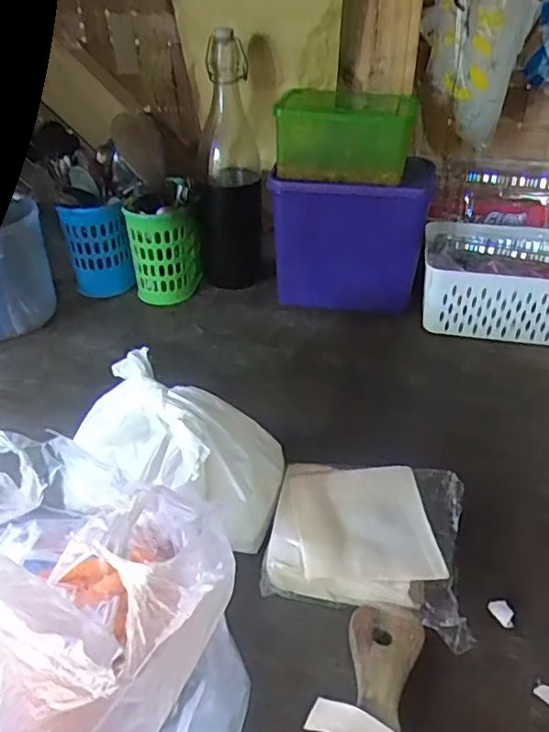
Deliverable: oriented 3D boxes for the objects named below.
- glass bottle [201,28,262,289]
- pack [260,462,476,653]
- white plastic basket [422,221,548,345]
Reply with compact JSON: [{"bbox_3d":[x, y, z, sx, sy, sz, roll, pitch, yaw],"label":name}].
[{"bbox_3d":[-0.059,-0.256,0.770,0.079,0.308,0.069,-2,35,-3],"label":"glass bottle"},{"bbox_3d":[0.069,0.128,0.445,0.138,0.037,0.123,10,40,9],"label":"pack"},{"bbox_3d":[0.290,-0.115,0.733,0.197,0.109,0.153,8,36,11],"label":"white plastic basket"}]

